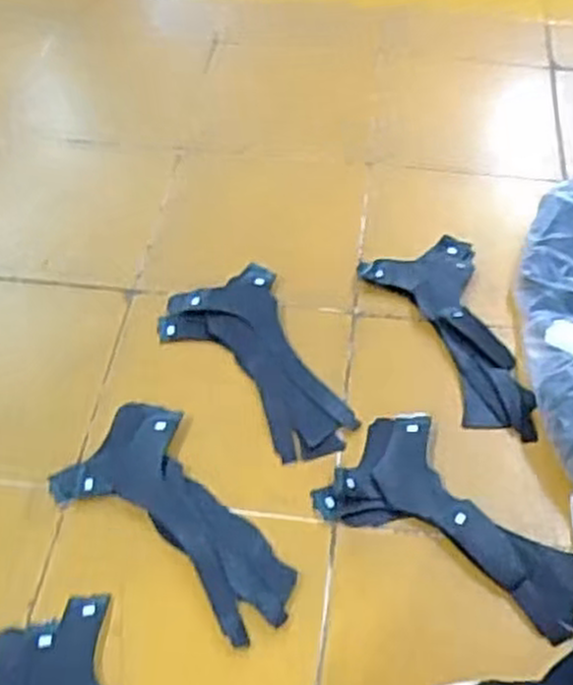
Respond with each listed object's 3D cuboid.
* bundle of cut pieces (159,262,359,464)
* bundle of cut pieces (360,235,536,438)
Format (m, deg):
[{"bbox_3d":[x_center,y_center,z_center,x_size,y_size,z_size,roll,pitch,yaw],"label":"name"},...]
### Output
[{"bbox_3d":[-0.030,0.019,0.664,0.108,0.009,0.193,-20,56,-13],"label":"bundle of cut pieces"},{"bbox_3d":[0.135,-0.007,0.680,0.104,0.012,0.205,-8,54,-5],"label":"bundle of cut pieces"}]

